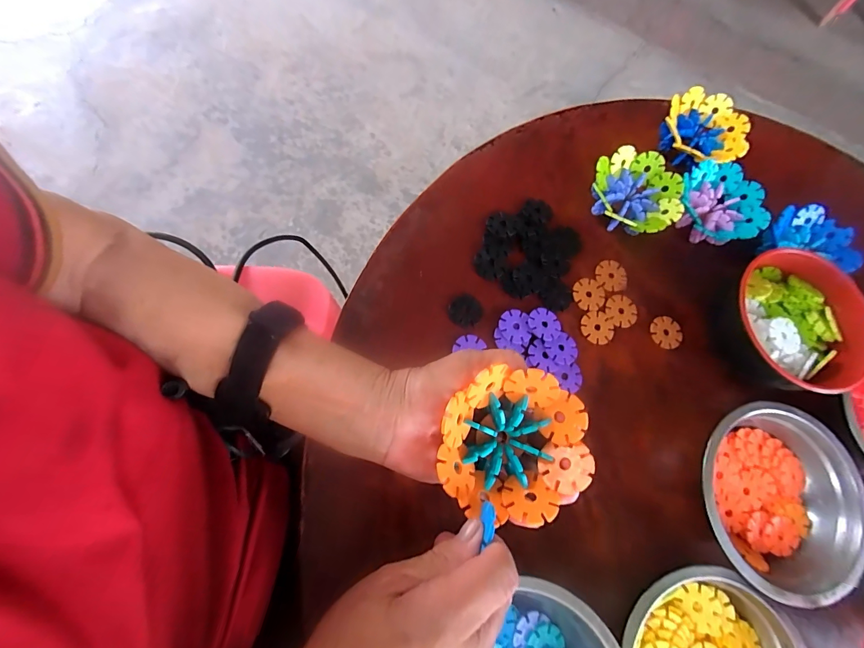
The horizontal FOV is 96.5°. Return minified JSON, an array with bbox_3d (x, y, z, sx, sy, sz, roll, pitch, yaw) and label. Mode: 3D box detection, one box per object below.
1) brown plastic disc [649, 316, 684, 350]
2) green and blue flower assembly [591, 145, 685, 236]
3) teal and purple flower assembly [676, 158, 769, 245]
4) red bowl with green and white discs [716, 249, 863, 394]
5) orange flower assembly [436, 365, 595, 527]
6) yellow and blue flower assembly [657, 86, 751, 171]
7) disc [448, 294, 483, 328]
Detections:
[{"bbox_3d":[0.230,0.009,0.377,0.031,0.004,0.031,2,75,-7],"label":"brown plastic disc"},{"bbox_3d":[0.202,-0.127,0.387,0.081,0.037,0.086,2,75,-7],"label":"green and blue flower assembly"},{"bbox_3d":[0.292,-0.119,0.401,0.085,0.043,0.078,2,75,-7],"label":"teal and purple flower assembly"},{"bbox_3d":[0.311,0.004,0.349,0.117,0.066,0.121,-7,76,-9],"label":"red bowl with green and white discs"},{"bbox_3d":[0.048,0.071,0.226,0.083,0.033,0.081,5,74,0],"label":"orange flower assembly"},{"bbox_3d":[0.289,-0.203,0.418,0.086,0.036,0.092,16,74,-3],"label":"yellow and blue flower assembly"},{"bbox_3d":[0.031,-0.012,0.355,0.030,0.005,0.031,2,75,-7],"label":"disc"}]

